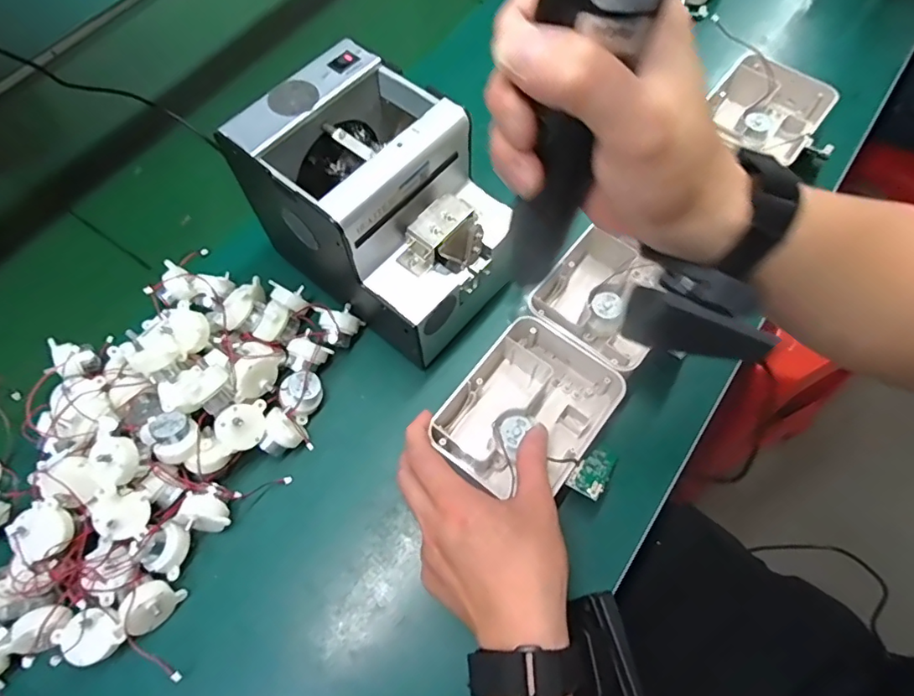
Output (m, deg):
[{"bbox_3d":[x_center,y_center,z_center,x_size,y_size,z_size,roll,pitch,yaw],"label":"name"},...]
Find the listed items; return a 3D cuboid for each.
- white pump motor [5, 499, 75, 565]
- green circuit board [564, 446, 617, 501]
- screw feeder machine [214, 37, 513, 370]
[{"bbox_3d":[-0.267,0.119,0.343,0.032,0.022,0.034,-32,83,-26],"label":"white pump motor"},{"bbox_3d":[0.099,0.085,0.376,0.022,0.008,0.061,33,33,19],"label":"green circuit board"},{"bbox_3d":[-0.053,-0.100,0.408,0.131,0.152,0.177,-41,66,-16],"label":"screw feeder machine"}]

